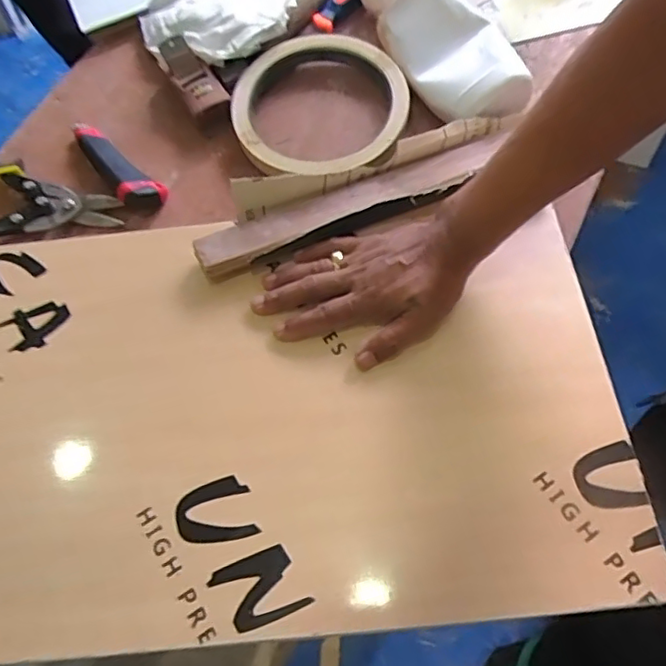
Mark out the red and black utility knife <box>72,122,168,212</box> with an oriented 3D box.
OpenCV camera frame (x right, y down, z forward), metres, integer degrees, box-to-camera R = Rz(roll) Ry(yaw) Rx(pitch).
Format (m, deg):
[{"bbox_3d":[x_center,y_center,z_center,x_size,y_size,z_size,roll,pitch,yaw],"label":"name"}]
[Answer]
[{"bbox_3d":[-0.236,-0.184,0.648,0.041,0.021,0.155,-41,71,-11],"label":"red and black utility knife"}]

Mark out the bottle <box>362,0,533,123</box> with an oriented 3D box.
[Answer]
[{"bbox_3d":[0.107,-0.321,0.651,0.101,0.052,0.251,-30,63,-11],"label":"bottle"}]

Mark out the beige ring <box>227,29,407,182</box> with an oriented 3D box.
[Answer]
[{"bbox_3d":[-0.013,-0.243,0.650,0.187,0.033,0.188,-2,68,4],"label":"beige ring"}]

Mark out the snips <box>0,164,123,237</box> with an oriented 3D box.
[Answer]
[{"bbox_3d":[-0.352,-0.155,0.646,0.236,0.027,0.147,-13,68,0],"label":"snips"}]

